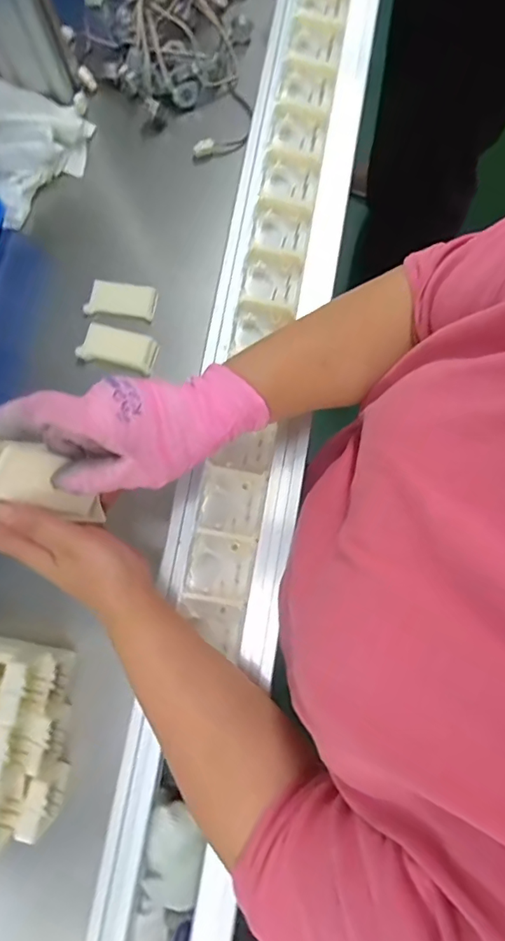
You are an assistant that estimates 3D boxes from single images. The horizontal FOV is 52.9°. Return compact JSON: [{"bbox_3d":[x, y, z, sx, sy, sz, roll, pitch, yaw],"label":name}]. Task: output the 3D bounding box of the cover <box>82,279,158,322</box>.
[{"bbox_3d":[-0.150,-0.196,0.583,0.077,0.016,0.037,7,79,2],"label":"cover"}]

